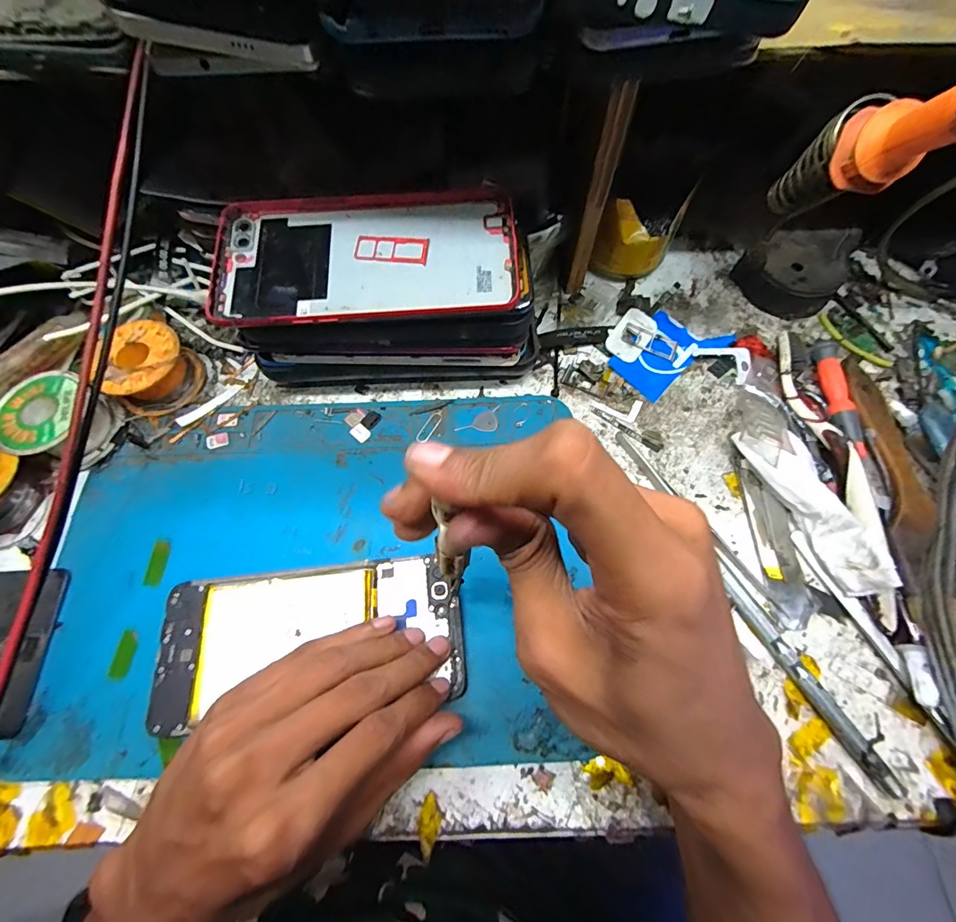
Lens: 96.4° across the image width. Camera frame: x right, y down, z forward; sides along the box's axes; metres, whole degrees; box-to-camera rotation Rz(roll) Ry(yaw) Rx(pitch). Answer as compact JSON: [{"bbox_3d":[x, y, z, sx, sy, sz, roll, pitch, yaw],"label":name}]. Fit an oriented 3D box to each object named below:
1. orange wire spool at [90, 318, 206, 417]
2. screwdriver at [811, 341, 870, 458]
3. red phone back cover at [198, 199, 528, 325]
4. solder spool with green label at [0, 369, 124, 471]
[{"bbox_3d":[-0.209,-0.059,0.273,0.046,0.033,0.051,32,71,13],"label":"orange wire spool"},{"bbox_3d":[0.228,-0.040,0.272,0.015,0.011,0.081,1,67,1],"label":"screwdriver"},{"bbox_3d":[-0.056,-0.104,0.222,0.157,0.011,0.074,-4,67,-1],"label":"red phone back cover"},{"bbox_3d":[-0.254,-0.024,0.260,0.053,0.030,0.050,0,67,1],"label":"solder spool with green label"}]

